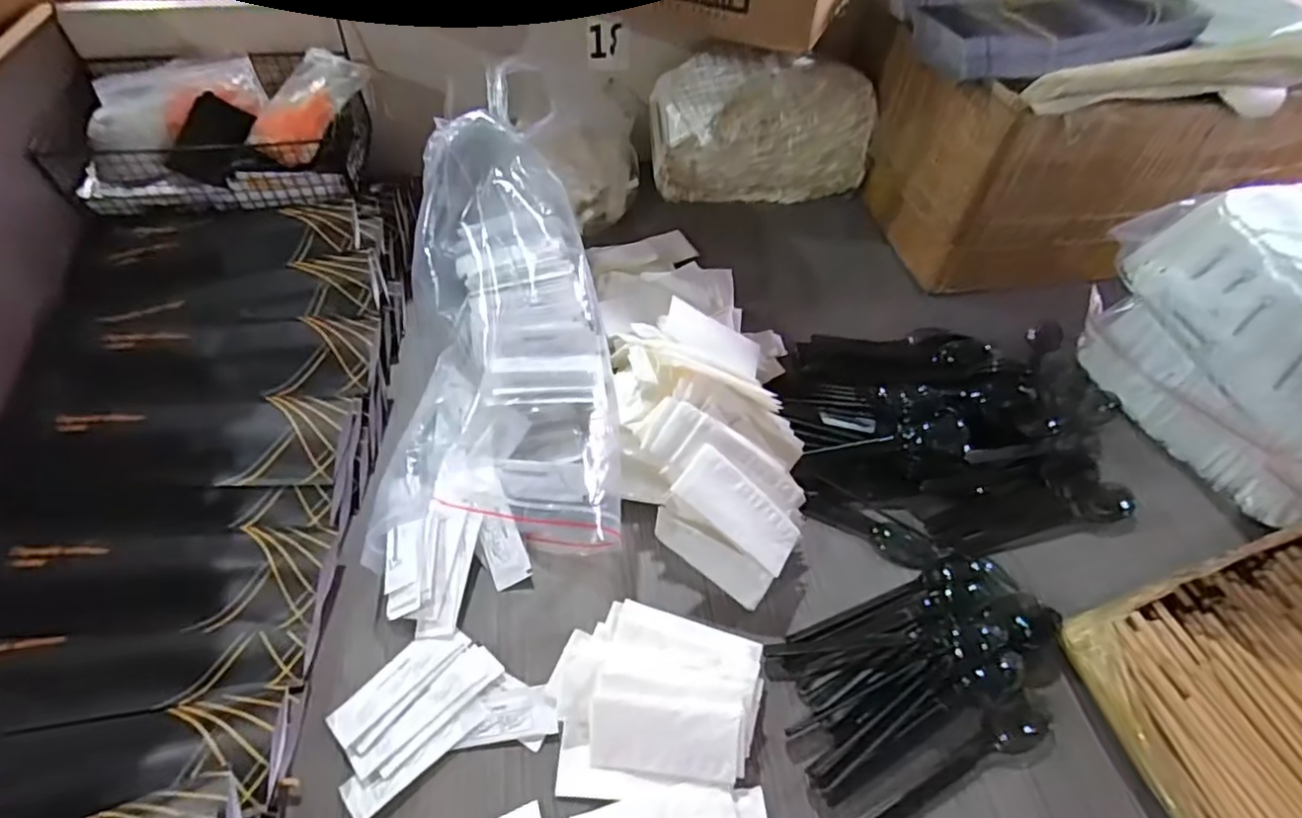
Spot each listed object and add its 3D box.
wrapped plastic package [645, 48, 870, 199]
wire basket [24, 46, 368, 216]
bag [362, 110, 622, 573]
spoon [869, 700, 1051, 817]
[{"bbox_3d":[0.130,-0.342,0.778,0.254,0.144,0.102,-8,53,-9],"label":"wrapped plastic package"},{"bbox_3d":[-0.438,-0.289,0.663,0.288,0.093,0.156,-6,52,-7],"label":"wire basket"},{"bbox_3d":[-0.124,-0.061,0.505,0.185,0.139,0.362,-2,52,-5],"label":"bag"},{"bbox_3d":[0.194,0.226,0.409,0.167,0.019,0.029,-18,55,-16],"label":"spoon"}]

